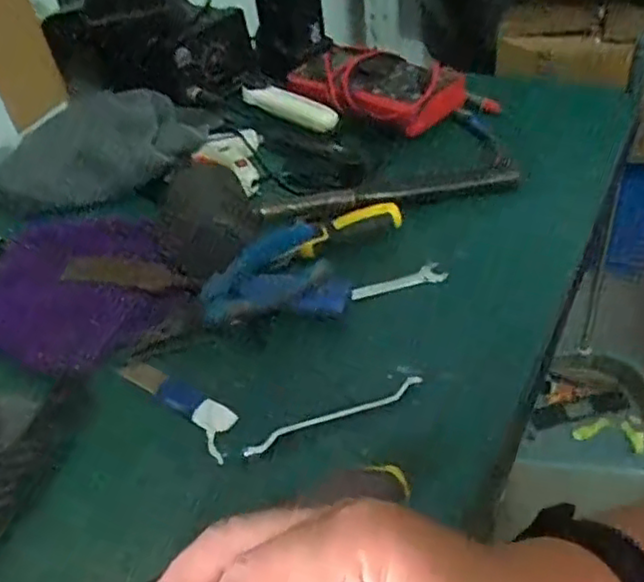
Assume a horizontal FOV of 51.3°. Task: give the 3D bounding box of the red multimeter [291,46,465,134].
[{"bbox_3d":[0.041,-0.216,0.691,0.211,0.047,0.092,30,55,36],"label":"red multimeter"}]

